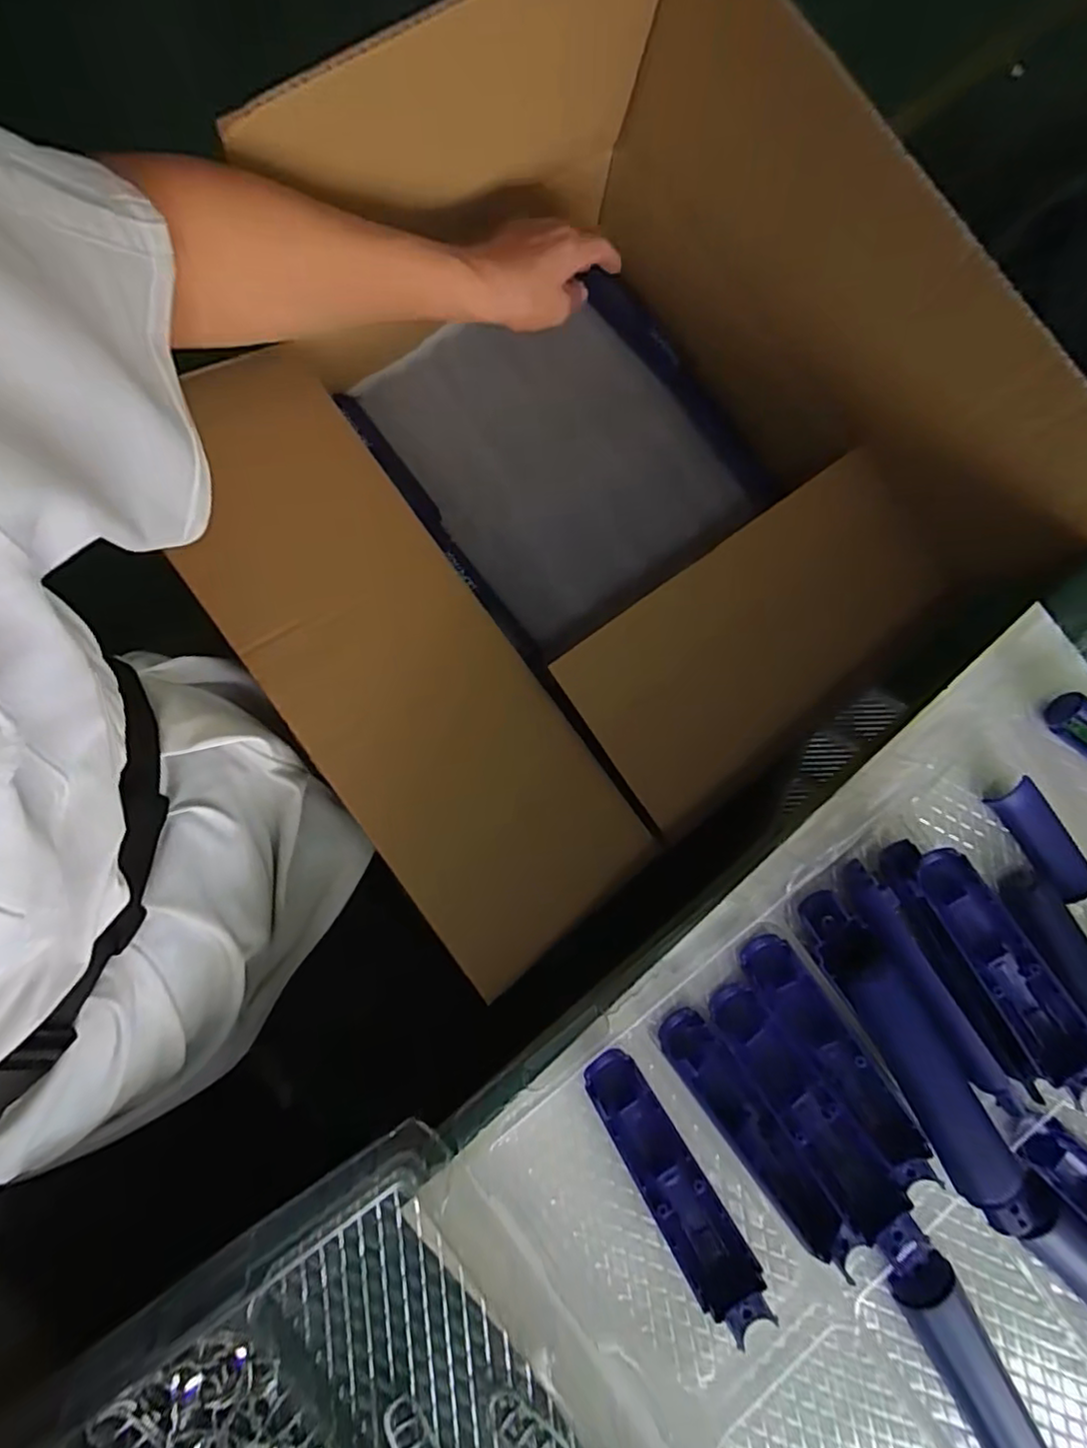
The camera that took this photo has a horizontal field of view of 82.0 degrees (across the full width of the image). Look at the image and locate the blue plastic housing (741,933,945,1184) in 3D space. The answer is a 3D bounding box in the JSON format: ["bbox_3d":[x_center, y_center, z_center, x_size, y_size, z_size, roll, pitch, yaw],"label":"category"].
[{"bbox_3d":[0.177,0.202,0.369,0.029,0.017,0.167,-34,89,-7],"label":"blue plastic housing"}]

